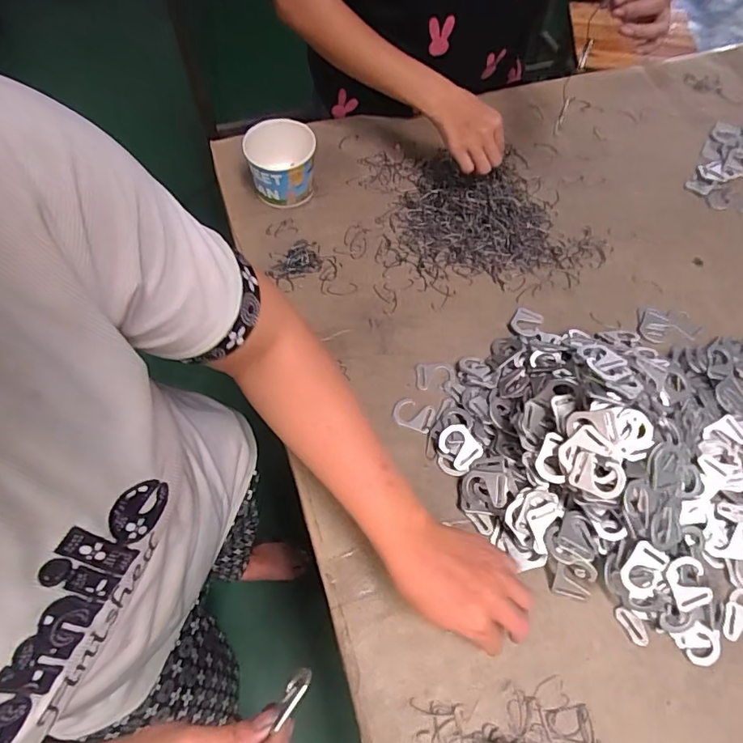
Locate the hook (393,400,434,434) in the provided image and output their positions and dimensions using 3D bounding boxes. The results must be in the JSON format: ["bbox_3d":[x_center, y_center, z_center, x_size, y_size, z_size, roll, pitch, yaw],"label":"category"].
[{"bbox_3d":[0.046,0.047,0.556,0.043,0.005,0.032,20,64,8],"label":"hook"}]

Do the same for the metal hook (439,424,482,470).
[{"bbox_3d":[0.091,0.078,0.524,0.035,0.004,0.043,-37,81,-5],"label":"metal hook"}]

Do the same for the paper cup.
[{"bbox_3d":[-0.118,-0.277,0.675,0.086,0.082,0.091,1,63,-2],"label":"paper cup"}]

